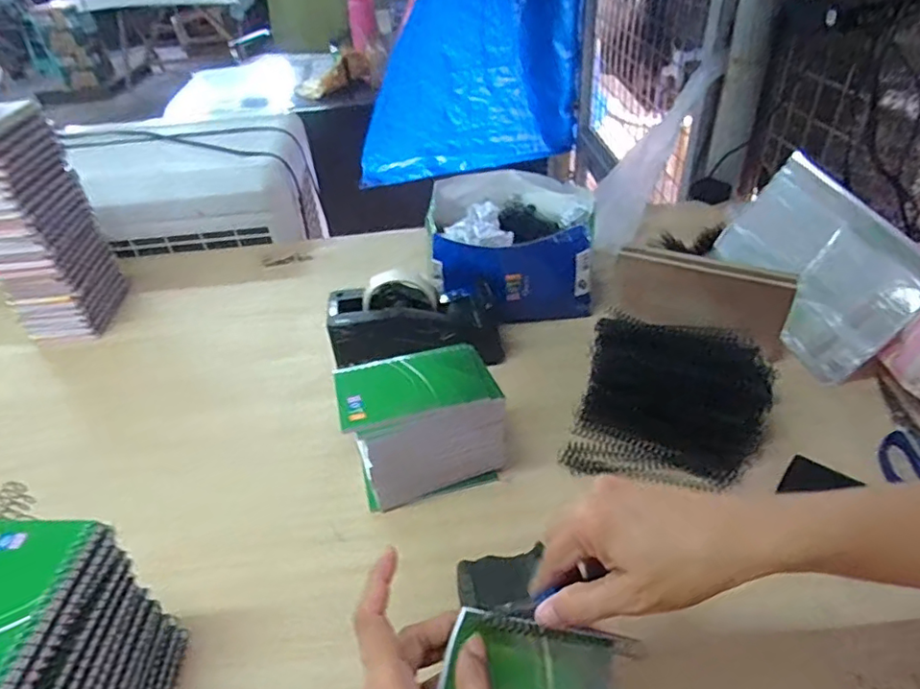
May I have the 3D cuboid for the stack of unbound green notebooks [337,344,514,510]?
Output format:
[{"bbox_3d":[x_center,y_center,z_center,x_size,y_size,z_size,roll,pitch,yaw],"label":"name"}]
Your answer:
[{"bbox_3d":[-0.036,0.078,0.553,0.144,0.122,0.086,-14,40,-12],"label":"stack of unbound green notebooks"}]

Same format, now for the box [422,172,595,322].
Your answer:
[{"bbox_3d":[0.071,-0.149,0.794,0.214,0.133,0.242,-1,39,5],"label":"box"}]

